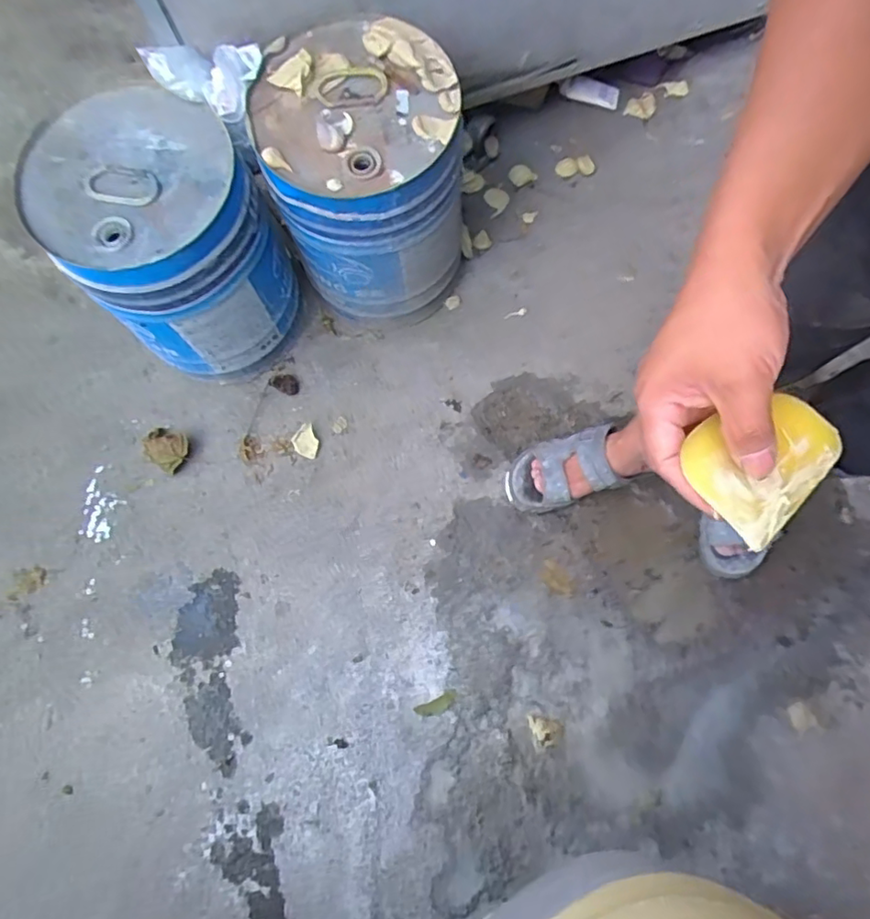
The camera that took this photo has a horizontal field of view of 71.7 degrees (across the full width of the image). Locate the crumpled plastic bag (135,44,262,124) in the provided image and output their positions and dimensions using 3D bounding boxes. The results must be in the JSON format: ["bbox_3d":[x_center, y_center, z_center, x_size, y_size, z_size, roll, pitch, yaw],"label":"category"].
[{"bbox_3d":[-0.265,-0.452,0.709,0.125,0.054,0.078,-20,71,-8],"label":"crumpled plastic bag"}]

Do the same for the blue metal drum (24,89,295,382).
[{"bbox_3d":[-0.356,-0.292,0.860,0.241,0.321,0.241,0,75,1],"label":"blue metal drum"}]

